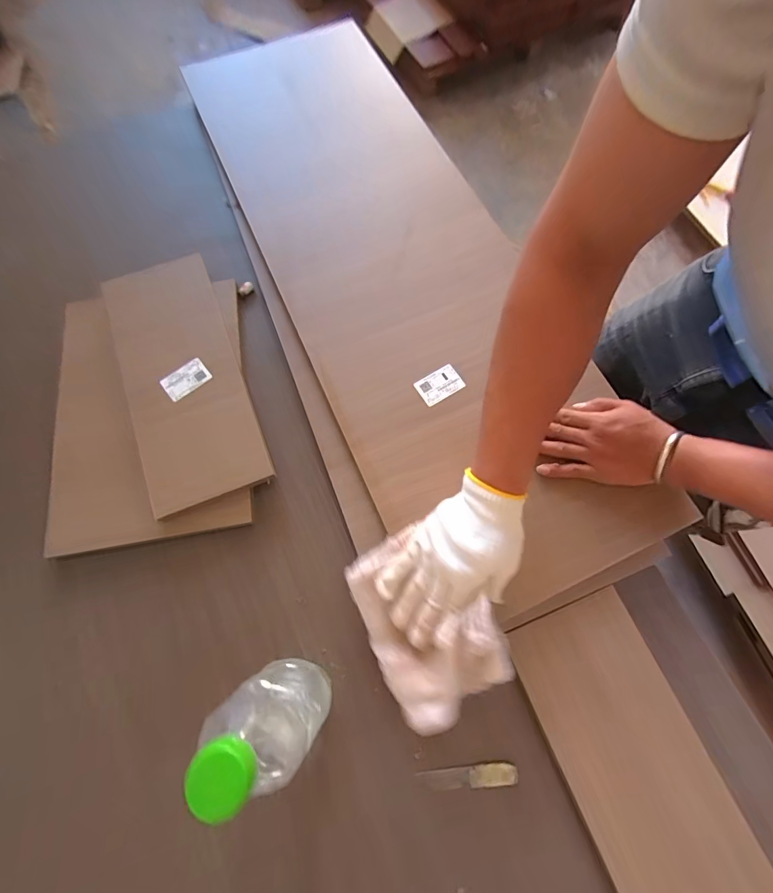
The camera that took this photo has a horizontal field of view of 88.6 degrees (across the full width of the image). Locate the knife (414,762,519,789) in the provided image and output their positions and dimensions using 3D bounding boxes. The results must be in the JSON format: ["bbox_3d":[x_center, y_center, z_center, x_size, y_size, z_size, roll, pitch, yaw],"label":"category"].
[{"bbox_3d":[0.087,0.357,0.428,0.106,0.012,0.018,-5,74,-1],"label":"knife"}]

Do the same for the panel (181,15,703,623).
[{"bbox_3d":[0.007,-0.277,0.583,0.333,0.024,0.999,-23,76,-6],"label":"panel"}]

